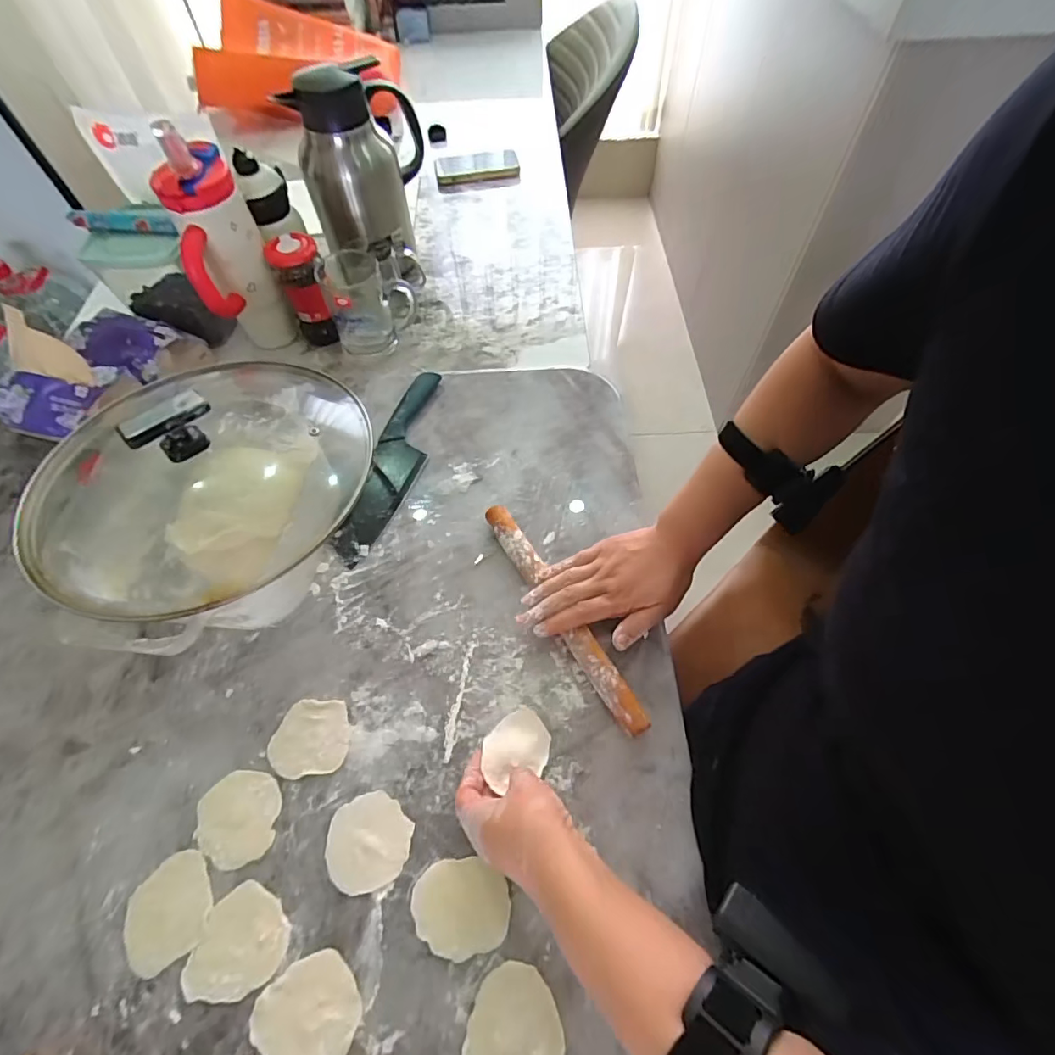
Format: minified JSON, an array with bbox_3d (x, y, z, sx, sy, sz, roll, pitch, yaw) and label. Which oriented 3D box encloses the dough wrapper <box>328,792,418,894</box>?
[{"bbox_3d":[-0.134,0.266,0.434,0.070,0.004,0.071,-1,59,1],"label":"dough wrapper"}]

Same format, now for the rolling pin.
[{"bbox_3d":[0.032,0.083,0.515,0.027,0.023,0.268,-28,64,-14],"label":"rolling pin"}]

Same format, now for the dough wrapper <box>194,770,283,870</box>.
[{"bbox_3d":[-0.253,0.253,0.445,0.069,0.004,0.071,1,59,2],"label":"dough wrapper"}]

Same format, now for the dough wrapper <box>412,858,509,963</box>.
[{"bbox_3d":[-0.054,0.304,0.410,0.076,0.004,0.063,-2,59,1],"label":"dough wrapper"}]

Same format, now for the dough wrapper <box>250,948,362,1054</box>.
[{"bbox_3d":[-0.161,0.362,0.378,0.071,0.006,0.068,-1,59,1],"label":"dough wrapper"}]

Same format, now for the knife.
[{"bbox_3d":[-0.160,-0.083,0.621,0.058,0.028,0.274,12,61,9],"label":"knife"}]

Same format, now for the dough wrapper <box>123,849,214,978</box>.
[{"bbox_3d":[-0.291,0.309,0.412,0.064,0.008,0.070,-26,62,-13],"label":"dough wrapper"}]

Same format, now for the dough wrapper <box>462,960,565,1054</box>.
[{"bbox_3d":[-0.008,0.363,0.375,0.068,0.004,0.065,8,60,6],"label":"dough wrapper"}]

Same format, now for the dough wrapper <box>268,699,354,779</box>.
[{"bbox_3d":[-0.202,0.195,0.475,0.071,0.004,0.065,1,59,3],"label":"dough wrapper"}]

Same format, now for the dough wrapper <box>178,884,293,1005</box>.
[{"bbox_3d":[-0.231,0.329,0.401,0.078,0.004,0.067,-35,64,-17],"label":"dough wrapper"}]

